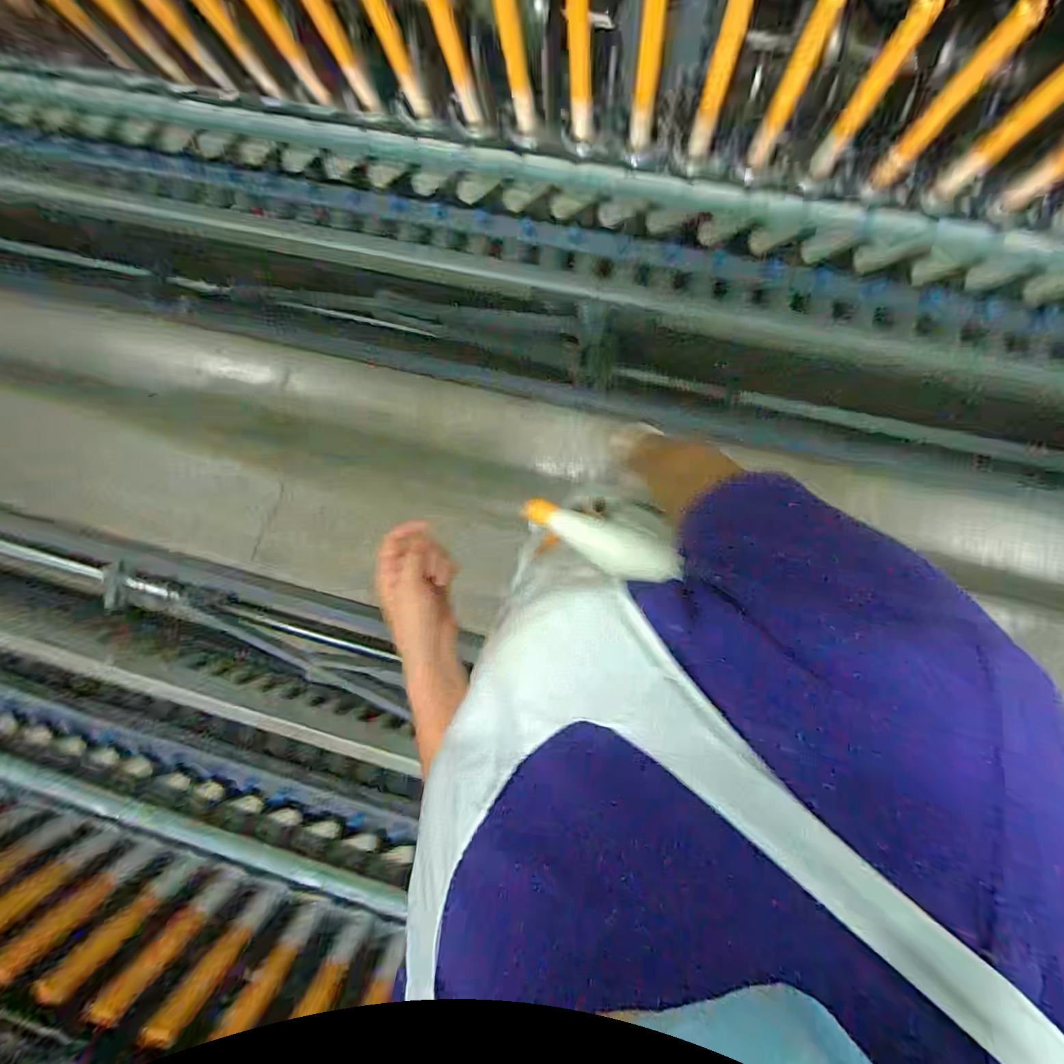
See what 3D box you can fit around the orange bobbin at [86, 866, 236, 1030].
[{"bbox_3d":[-0.463,0.522,0.631,0.038,0.199,0.036,-42,88,8],"label":"orange bobbin"}]

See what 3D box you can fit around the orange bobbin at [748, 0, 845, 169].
[{"bbox_3d":[0.247,-0.425,0.472,0.023,0.191,0.018,28,97,4],"label":"orange bobbin"}]

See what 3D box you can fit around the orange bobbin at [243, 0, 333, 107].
[{"bbox_3d":[-0.278,-0.546,0.527,0.025,0.198,0.028,-35,90,8],"label":"orange bobbin"}]

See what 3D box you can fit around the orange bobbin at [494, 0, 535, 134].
[{"bbox_3d":[-0.018,-0.487,0.501,0.021,0.191,0.021,-17,92,8],"label":"orange bobbin"}]

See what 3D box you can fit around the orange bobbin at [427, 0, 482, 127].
[{"bbox_3d":[-0.083,-0.500,0.508,0.019,0.198,0.022,-22,91,8],"label":"orange bobbin"}]

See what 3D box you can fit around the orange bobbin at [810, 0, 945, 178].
[{"bbox_3d":[0.314,-0.408,0.463,0.023,0.192,0.019,18,96,5],"label":"orange bobbin"}]

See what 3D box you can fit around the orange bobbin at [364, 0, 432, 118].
[{"bbox_3d":[-0.149,-0.520,0.518,0.022,0.196,0.028,-27,91,8],"label":"orange bobbin"}]

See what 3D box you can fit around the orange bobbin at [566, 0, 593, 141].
[{"bbox_3d":[0.048,-0.474,0.494,0.023,0.195,0.017,-2,94,7],"label":"orange bobbin"}]

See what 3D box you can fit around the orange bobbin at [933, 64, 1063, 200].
[{"bbox_3d":[0.449,-0.377,0.449,0.028,0.198,0.026,-42,88,8],"label":"orange bobbin"}]

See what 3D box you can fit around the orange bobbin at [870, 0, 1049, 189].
[{"bbox_3d":[0.381,-0.391,0.456,0.024,0.186,0.030,43,98,2],"label":"orange bobbin"}]

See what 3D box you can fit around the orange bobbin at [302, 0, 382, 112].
[{"bbox_3d":[-0.213,-0.532,0.522,0.024,0.197,0.024,-27,91,8],"label":"orange bobbin"}]

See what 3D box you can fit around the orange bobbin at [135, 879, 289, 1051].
[{"bbox_3d":[-0.390,0.536,0.622,0.034,0.206,0.027,38,98,3],"label":"orange bobbin"}]

